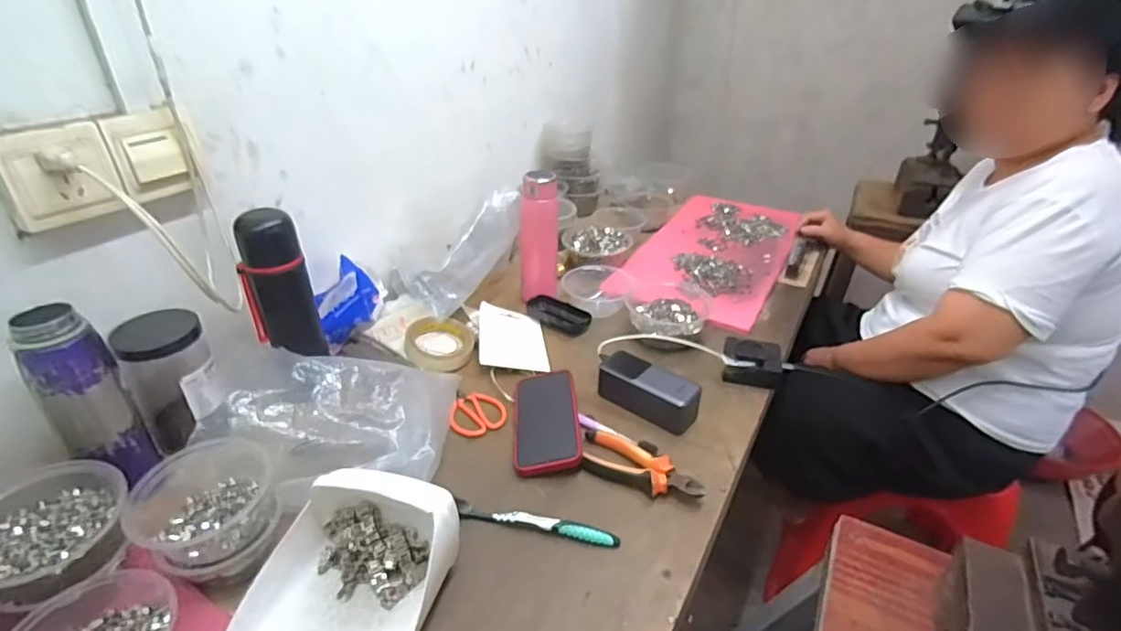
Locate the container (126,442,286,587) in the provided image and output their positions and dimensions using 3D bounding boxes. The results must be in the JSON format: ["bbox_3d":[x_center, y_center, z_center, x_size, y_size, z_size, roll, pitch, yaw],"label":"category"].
[{"bbox_3d":[-0.329,0.181,0.521,0.121,0.068,0.113,2,33,-1],"label":"container"}]

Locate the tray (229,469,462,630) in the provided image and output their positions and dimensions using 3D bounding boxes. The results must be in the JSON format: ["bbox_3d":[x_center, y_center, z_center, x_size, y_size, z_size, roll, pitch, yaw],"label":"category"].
[{"bbox_3d":[-0.184,0.219,0.472,0.162,0.077,0.175,10,33,12],"label":"tray"}]

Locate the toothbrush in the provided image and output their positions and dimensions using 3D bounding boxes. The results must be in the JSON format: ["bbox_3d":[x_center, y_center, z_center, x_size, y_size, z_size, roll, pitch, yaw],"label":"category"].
[{"bbox_3d":[-0.026,0.212,0.568,0.170,0.010,0.019,9,33,10],"label":"toothbrush"}]

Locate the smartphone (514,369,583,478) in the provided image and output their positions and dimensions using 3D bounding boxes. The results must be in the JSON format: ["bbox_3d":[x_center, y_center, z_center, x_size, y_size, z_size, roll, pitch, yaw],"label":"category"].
[{"bbox_3d":[-0.018,0.123,0.691,0.078,0.015,0.171,0,33,-5],"label":"smartphone"}]

